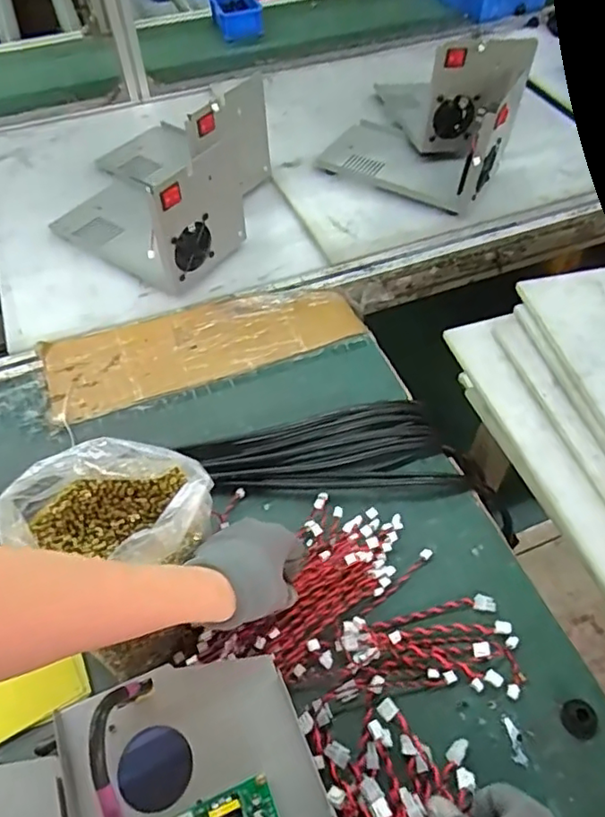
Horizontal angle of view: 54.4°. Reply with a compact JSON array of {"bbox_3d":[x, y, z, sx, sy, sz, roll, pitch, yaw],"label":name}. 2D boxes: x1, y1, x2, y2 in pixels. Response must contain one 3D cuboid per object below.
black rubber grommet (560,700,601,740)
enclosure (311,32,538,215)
[{"bbox_3d":[0.243,0.267,0.507,0.030,0.018,0.030,0,54,0],"label":"black rubber grommet"},{"bbox_3d":[0.185,-0.461,0.940,0.270,0.187,0.210,20,57,15],"label":"enclosure"}]

